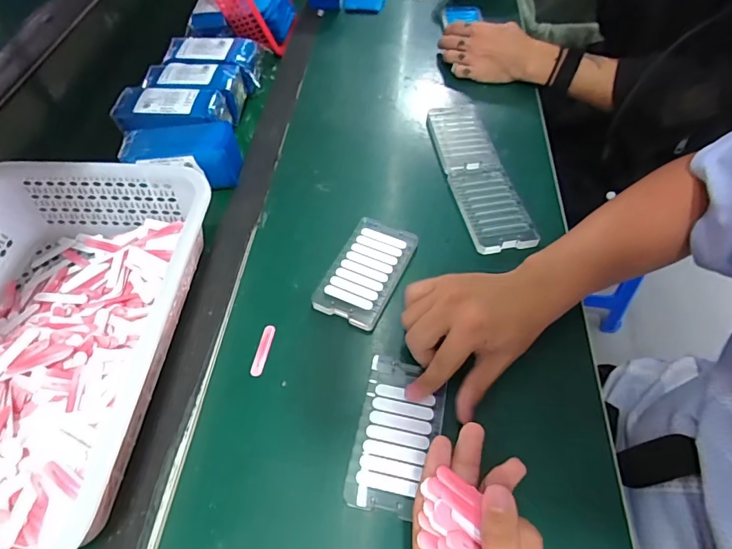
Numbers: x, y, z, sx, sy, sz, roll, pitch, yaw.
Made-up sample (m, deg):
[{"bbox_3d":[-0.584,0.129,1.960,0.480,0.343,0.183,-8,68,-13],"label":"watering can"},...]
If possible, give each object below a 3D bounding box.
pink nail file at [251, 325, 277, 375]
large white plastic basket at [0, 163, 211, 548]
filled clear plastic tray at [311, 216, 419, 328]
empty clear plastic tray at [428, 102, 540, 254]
[{"bbox_3d":[-0.096,0.070,0.415,0.011,0.005,0.050,7,55,8],"label":"pink nail file"},{"bbox_3d":[-0.301,0.055,0.387,0.240,0.081,0.348,3,54,5],"label":"large white plastic basket"},{"bbox_3d":[0.002,-0.005,0.461,0.067,0.014,0.123,20,58,16],"label":"filled clear plastic tray"},{"bbox_3d":[0.134,-0.133,0.549,0.071,0.018,0.254,-8,54,-3],"label":"empty clear plastic tray"}]

